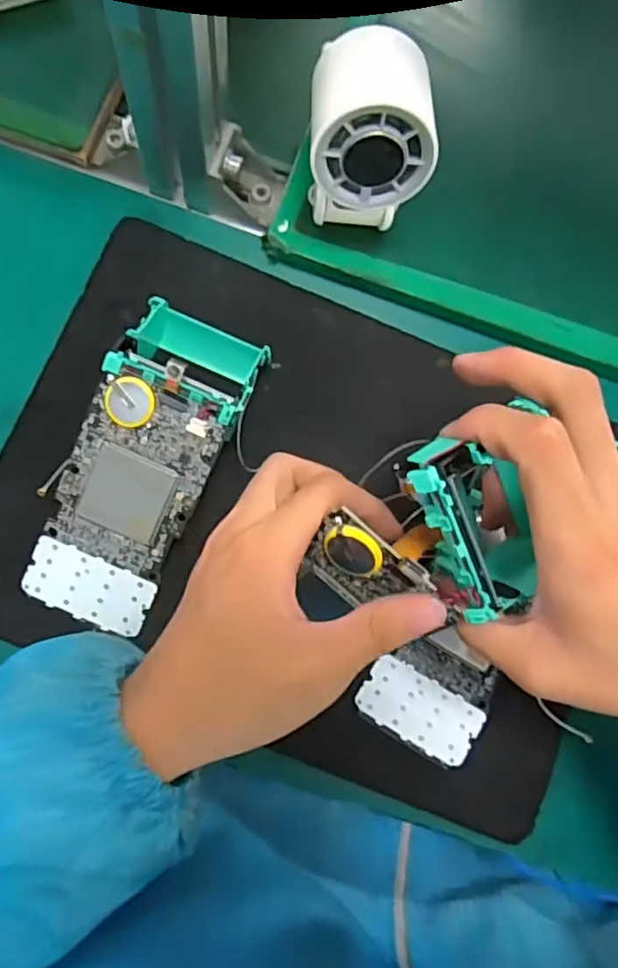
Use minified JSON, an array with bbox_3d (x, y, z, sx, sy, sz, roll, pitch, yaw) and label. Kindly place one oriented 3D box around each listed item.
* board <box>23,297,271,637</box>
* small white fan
[{"bbox_3d":[-0.085,-0.010,0.328,0.068,0.051,0.168,23,80,-1],"label":"board"},{"bbox_3d":[0.031,-0.186,0.335,0.061,0.093,0.081,2,81,-4],"label":"small white fan"}]

